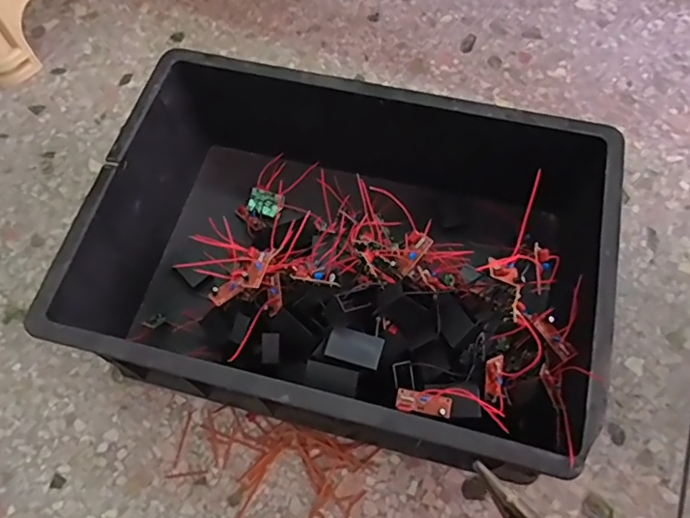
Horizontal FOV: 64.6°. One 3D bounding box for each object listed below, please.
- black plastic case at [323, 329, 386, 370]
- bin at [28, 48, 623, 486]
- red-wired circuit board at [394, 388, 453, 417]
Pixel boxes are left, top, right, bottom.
[{"bbox_3d":[0.009,0.081,0.486,0.048,0.018,0.027,15,66,9],"label":"black plastic case"},{"bbox_3d":[-0.005,-0.001,0.600,0.505,0.205,0.346,13,66,8],"label":"bin"},{"bbox_3d":[0.067,0.121,0.462,0.047,0.009,0.019,10,66,7],"label":"red-wired circuit board"}]

